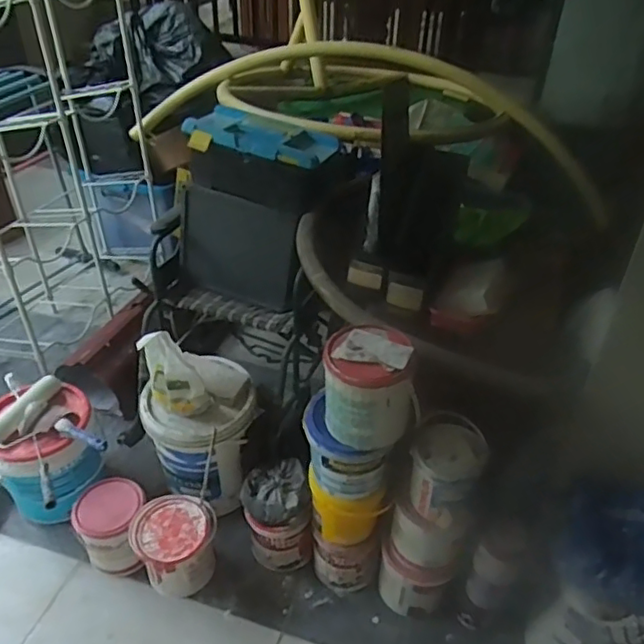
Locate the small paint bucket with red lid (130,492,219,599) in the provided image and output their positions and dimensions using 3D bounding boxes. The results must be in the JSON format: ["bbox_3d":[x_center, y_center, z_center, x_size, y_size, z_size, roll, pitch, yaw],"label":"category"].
[{"bbox_3d":[-0.383,0.591,1.608,0.203,0.225,0.185,1,38,-1],"label":"small paint bucket with red lid"}]

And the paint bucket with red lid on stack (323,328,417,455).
[{"bbox_3d":[0.093,0.139,1.271,0.174,0.222,0.181,1,38,-1],"label":"paint bucket with red lid on stack"}]

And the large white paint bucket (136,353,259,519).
[{"bbox_3d":[-0.318,0.330,1.728,0.301,0.323,0.275,1,38,-1],"label":"large white paint bucket"}]

